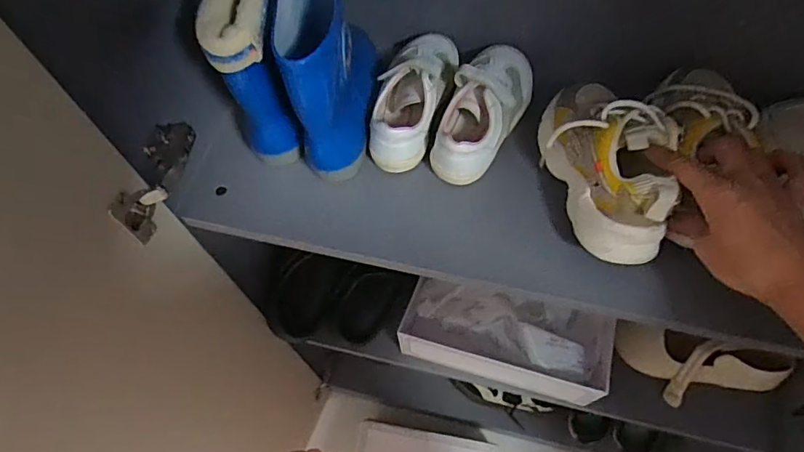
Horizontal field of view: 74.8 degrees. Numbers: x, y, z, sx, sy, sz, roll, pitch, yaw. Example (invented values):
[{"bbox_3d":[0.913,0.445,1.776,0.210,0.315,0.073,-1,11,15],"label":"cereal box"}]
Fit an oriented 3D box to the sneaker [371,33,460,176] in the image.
[{"bbox_3d":[0.013,-0.136,0.523,0.066,0.061,0.165,12,63,9],"label":"sneaker"}]

